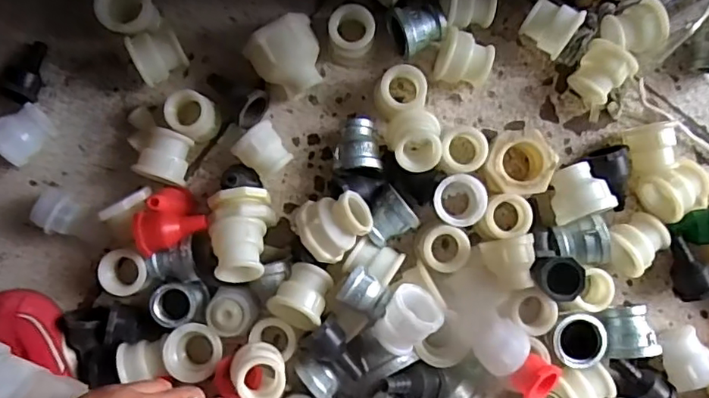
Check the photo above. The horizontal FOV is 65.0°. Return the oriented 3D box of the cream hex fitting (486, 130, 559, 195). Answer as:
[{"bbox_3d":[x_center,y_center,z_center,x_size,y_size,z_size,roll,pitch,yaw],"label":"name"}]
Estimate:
[{"bbox_3d":[0.131,-0.028,0.452,0.052,0.031,0.050,4,87,-1],"label":"cream hex fitting"}]

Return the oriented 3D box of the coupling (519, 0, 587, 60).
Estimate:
[{"bbox_3d":[0.157,-0.139,0.454,0.038,0.040,0.038,34,87,1],"label":"coupling"}]

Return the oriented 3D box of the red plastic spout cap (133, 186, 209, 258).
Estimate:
[{"bbox_3d":[-0.143,0.019,0.434,0.045,0.057,0.047,0,87,-1],"label":"red plastic spout cap"}]

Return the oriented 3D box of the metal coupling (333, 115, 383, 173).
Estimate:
[{"bbox_3d":[0.003,-0.044,0.453,0.036,0.032,0.043,2,87,-1],"label":"metal coupling"}]

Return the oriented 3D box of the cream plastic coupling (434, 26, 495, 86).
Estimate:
[{"bbox_3d":[0.089,-0.113,0.453,0.040,0.039,0.041,14,87,0],"label":"cream plastic coupling"}]

